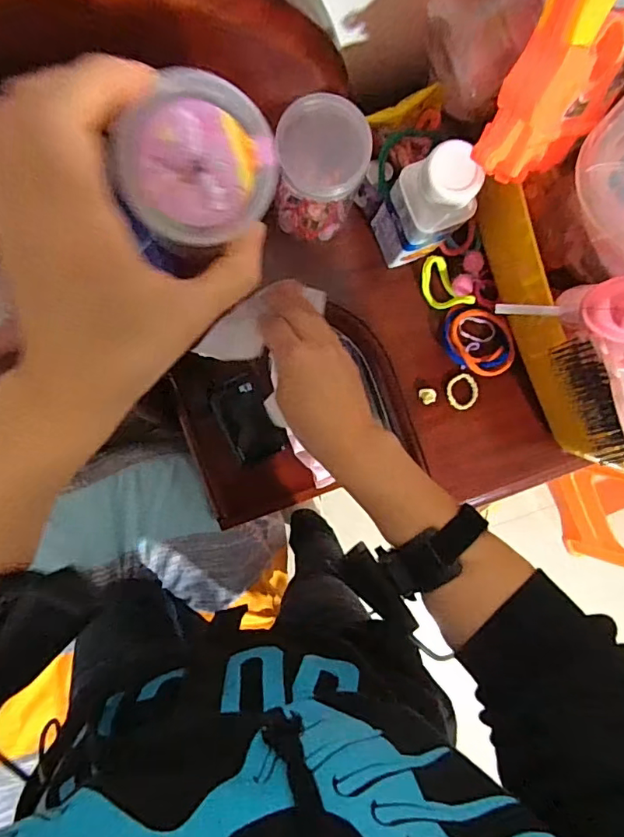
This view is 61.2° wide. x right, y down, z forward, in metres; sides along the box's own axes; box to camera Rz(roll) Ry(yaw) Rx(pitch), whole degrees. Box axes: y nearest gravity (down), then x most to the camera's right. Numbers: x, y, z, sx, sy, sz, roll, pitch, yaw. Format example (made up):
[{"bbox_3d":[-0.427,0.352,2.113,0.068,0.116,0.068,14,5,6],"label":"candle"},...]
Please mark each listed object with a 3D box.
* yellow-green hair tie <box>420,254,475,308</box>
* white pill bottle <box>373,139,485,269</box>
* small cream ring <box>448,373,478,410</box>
[{"bbox_3d":[0.114,-0.116,0.465,0.030,0.018,0.053,-35,95,-2],"label":"yellow-green hair tie"},{"bbox_3d":[0.083,-0.156,0.398,0.039,0.136,0.052,-32,95,-2],"label":"white pill bottle"},{"bbox_3d":[0.138,-0.024,0.481,0.028,0.005,0.032,-10,94,-4],"label":"small cream ring"}]

